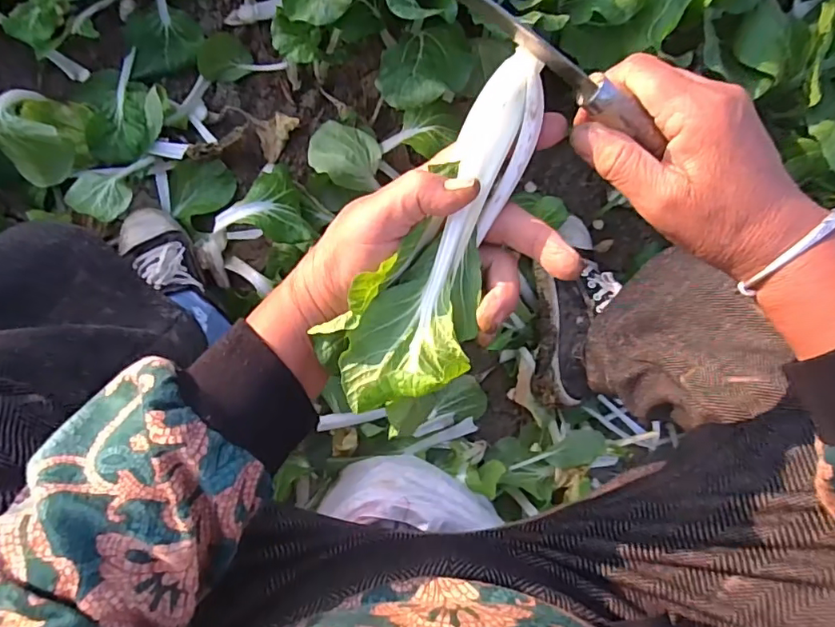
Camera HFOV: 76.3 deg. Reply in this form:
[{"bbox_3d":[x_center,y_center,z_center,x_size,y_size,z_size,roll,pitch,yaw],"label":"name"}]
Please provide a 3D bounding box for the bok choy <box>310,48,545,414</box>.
[{"bbox_3d":[0.016,-0.037,0.263,0.060,0.033,0.182,24,93,-7],"label":"bok choy"}]

